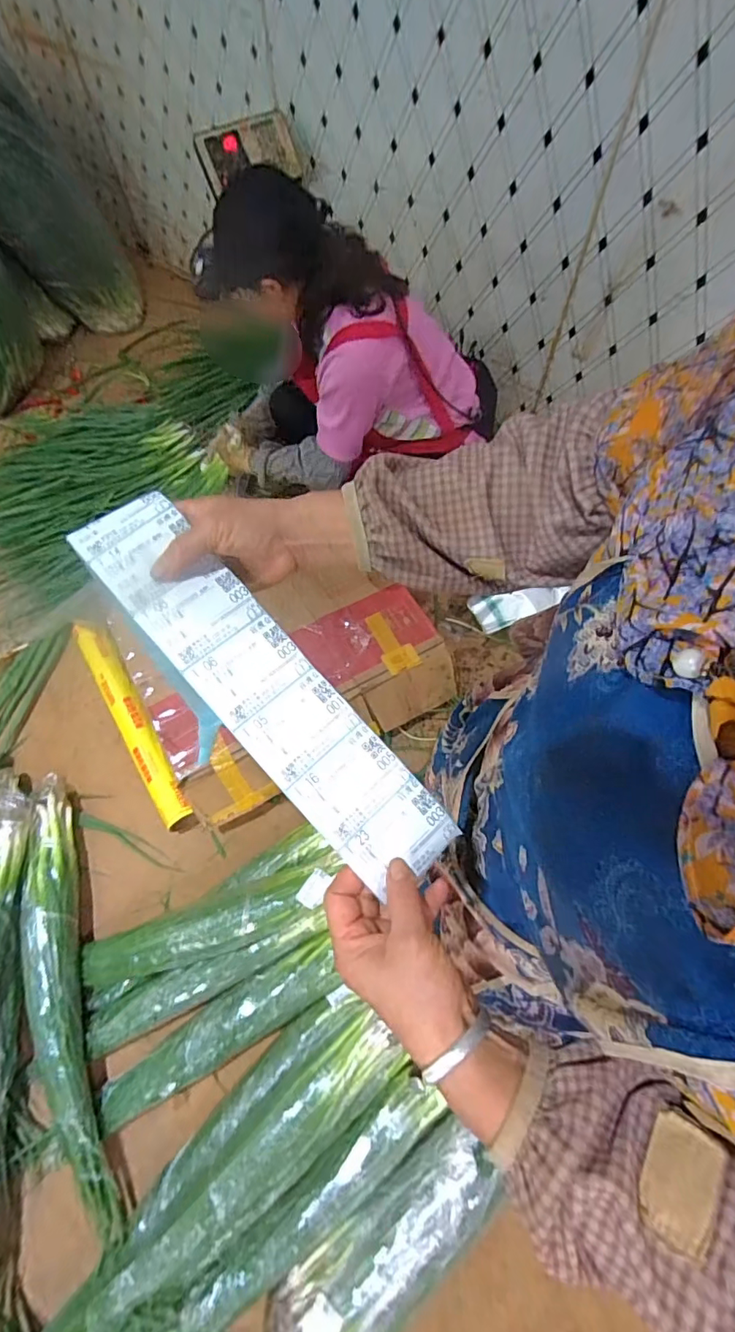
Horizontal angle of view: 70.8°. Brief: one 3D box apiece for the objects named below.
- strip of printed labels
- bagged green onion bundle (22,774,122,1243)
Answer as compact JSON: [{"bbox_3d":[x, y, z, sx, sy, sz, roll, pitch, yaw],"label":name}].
[{"bbox_3d":[-0.071,0.012,0.355,0.072,0.010,0.323,-40,86,-20],"label":"strip of printed labels"},{"bbox_3d":[-0.612,0.605,1.033,0.095,0.114,0.818,-20,67,-8],"label":"bagged green onion bundle"}]

